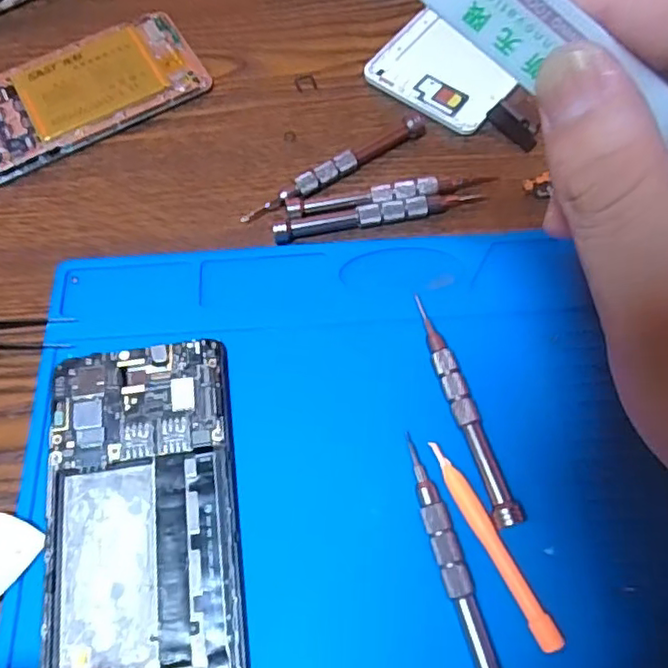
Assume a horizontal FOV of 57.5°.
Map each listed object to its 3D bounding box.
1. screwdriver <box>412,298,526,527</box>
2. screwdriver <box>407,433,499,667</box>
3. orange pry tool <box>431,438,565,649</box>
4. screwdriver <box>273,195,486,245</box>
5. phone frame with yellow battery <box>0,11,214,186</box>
[{"bbox_3d":[0.054,0.029,0.250,0.013,0.006,0.100,-16,66,-5],"label":"screwdriver"},{"bbox_3d":[0.044,0.087,0.224,0.010,0.007,0.100,-16,66,-5],"label":"screwdriver"},{"bbox_3d":[0.060,0.078,0.229,0.009,0.004,0.081,-25,67,-9],"label":"orange pry tool"},{"bbox_3d":[0.020,-0.057,0.290,0.097,0.008,0.010,-9,65,-2],"label":"screwdriver"},{"bbox_3d":[-0.142,-0.129,0.331,0.141,0.012,0.067,-28,67,-10],"label":"phone frame with yellow battery"}]

